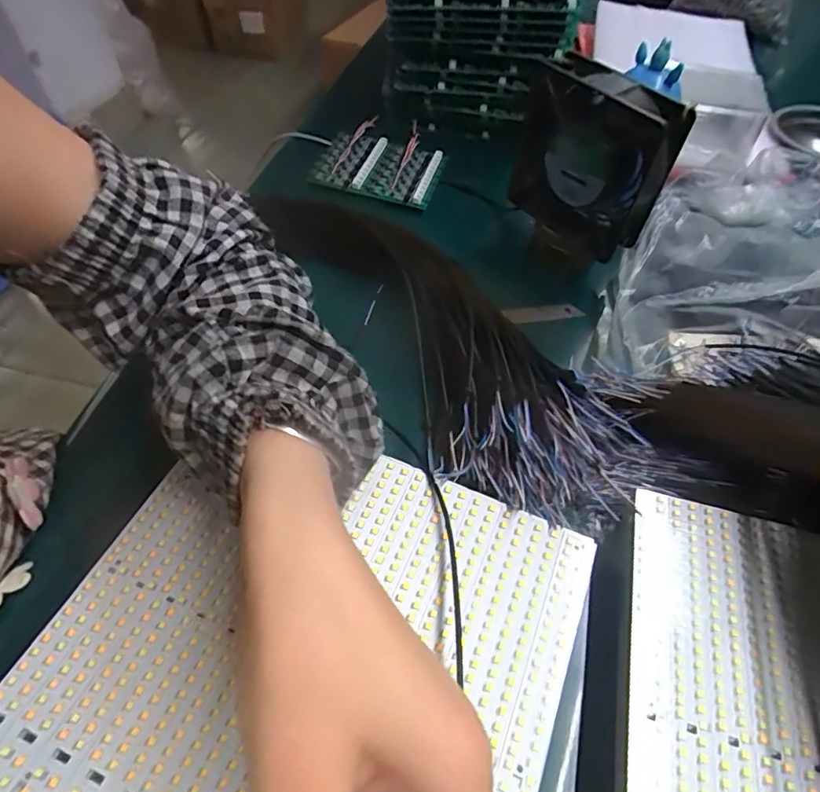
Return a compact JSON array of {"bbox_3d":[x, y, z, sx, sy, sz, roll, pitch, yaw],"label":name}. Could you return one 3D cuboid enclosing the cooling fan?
[{"bbox_3d":[0.141,-0.191,0.438,0.039,0.125,0.129,-32,61,-25],"label":"cooling fan"}]

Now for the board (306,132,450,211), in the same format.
[{"bbox_3d":[-0.032,-0.237,0.553,0.124,0.018,0.092,13,53,8],"label":"board"}]

